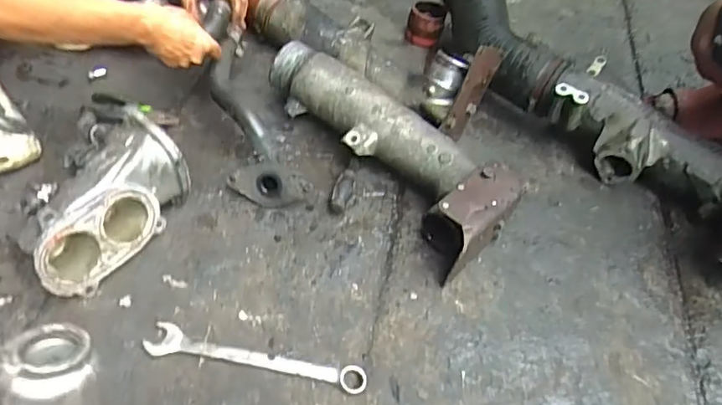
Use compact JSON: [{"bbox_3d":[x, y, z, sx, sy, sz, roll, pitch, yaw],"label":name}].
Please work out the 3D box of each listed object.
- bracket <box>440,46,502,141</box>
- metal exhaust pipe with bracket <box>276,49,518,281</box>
[{"bbox_3d":[0.175,-0.173,0.859,0.013,0.151,0.079,33,17,28],"label":"bracket"},{"bbox_3d":[0.044,-0.089,0.837,0.155,0.145,0.442,-32,54,-22],"label":"metal exhaust pipe with bracket"}]

